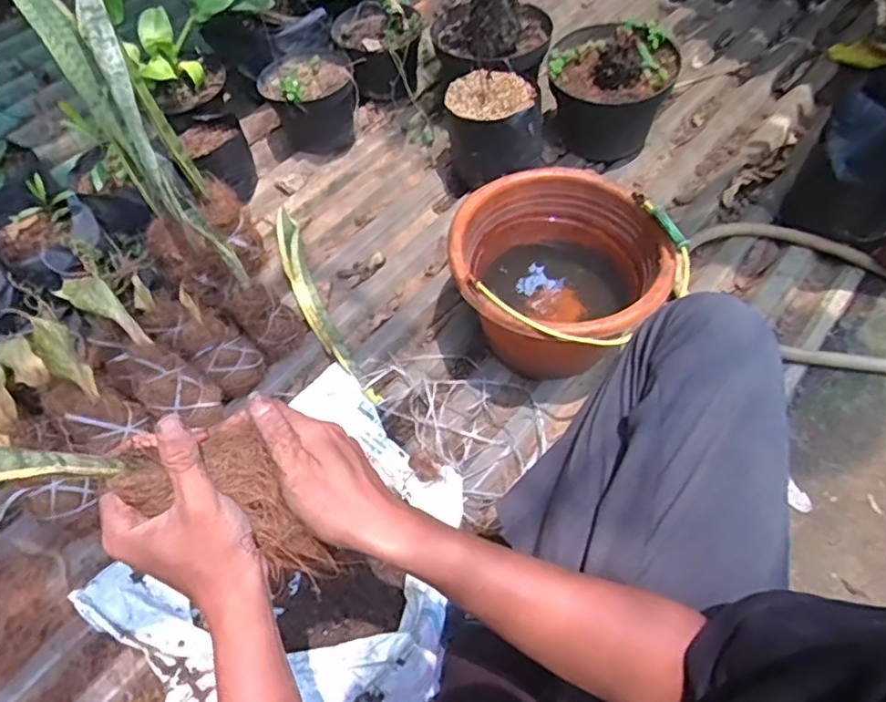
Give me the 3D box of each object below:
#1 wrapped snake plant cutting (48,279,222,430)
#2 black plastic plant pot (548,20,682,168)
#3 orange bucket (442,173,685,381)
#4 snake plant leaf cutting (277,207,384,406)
[{"bbox_3d":[-0.407,0.001,0.842,0.078,0.088,0.270,-43,99,-23],"label":"wrapped snake plant cutting"},{"bbox_3d":[0.305,-0.479,1.158,0.219,0.201,0.185,10,58,9],"label":"black plastic plant pot"},{"bbox_3d":[0.149,-0.085,0.871,0.284,0.209,0.262,-1,56,2],"label":"orange bucket"},{"bbox_3d":[-0.198,-0.075,0.982,0.050,0.025,0.424,-23,59,-13],"label":"snake plant leaf cutting"}]

